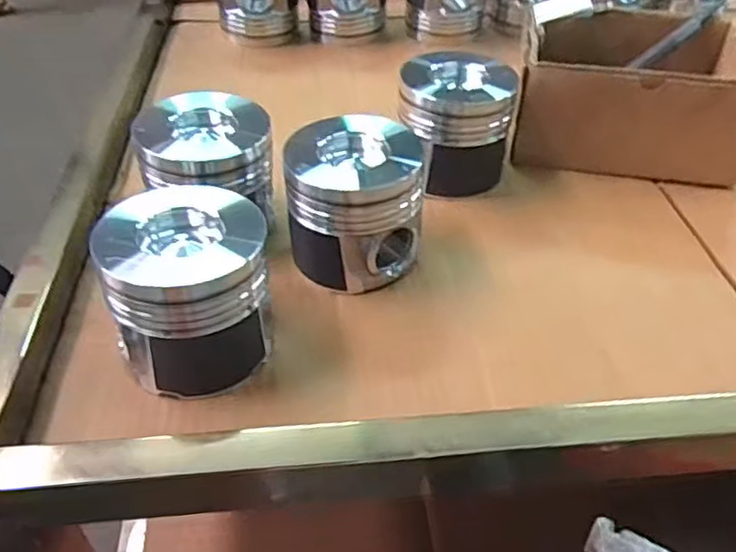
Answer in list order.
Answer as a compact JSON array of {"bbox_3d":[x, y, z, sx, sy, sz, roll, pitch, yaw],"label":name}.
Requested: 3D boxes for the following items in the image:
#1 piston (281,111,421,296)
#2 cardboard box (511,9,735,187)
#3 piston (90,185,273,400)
[{"bbox_3d":[-0.007,-0.052,0.461,0.089,0.097,0.089,3,43,4],"label":"piston"},{"bbox_3d":[0.235,-0.172,0.600,0.189,0.087,0.156,7,43,7],"label":"cardboard box"},{"bbox_3d":[-0.101,0.009,0.384,0.090,0.094,0.077,-10,44,-11],"label":"piston"}]

